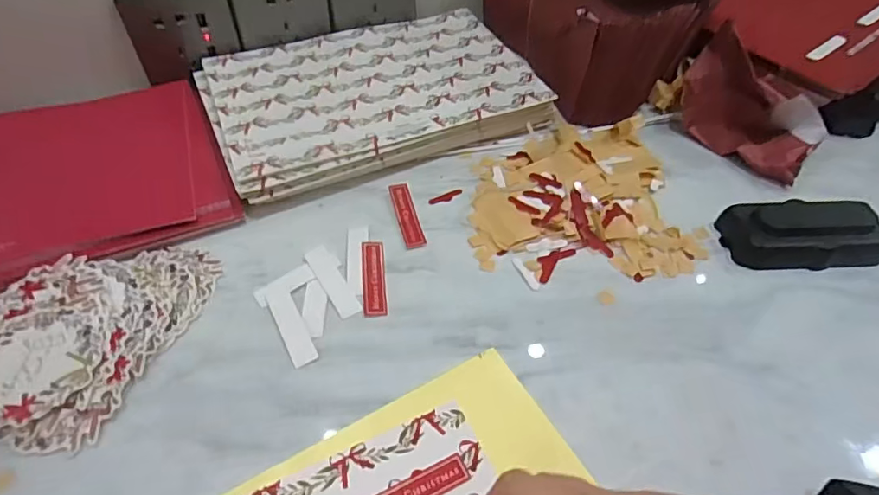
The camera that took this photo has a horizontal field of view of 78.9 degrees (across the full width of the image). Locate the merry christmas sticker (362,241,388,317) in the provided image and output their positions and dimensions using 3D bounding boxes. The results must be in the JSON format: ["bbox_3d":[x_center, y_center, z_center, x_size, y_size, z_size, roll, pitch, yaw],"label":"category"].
[{"bbox_3d":[-0.044,0.020,0.356,0.015,0.004,0.061,-5,50,-5],"label":"merry christmas sticker"}]

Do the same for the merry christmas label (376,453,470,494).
[{"bbox_3d":[-0.013,0.123,0.267,0.059,0.004,0.015,-21,53,-18],"label":"merry christmas label"}]

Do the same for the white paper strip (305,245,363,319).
[{"bbox_3d":[-0.071,0.021,0.353,0.015,0.004,0.062,-25,55,-21],"label":"white paper strip"}]

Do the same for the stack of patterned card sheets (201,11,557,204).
[{"bbox_3d":[-0.059,-0.134,0.465,0.261,0.029,0.177,-19,53,-17],"label":"stack of patterned card sheets"}]

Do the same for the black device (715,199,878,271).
[{"bbox_3d":[0.255,-0.011,0.373,0.101,0.023,0.054,-4,50,-5],"label":"black device"}]

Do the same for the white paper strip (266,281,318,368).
[{"bbox_3d":[-0.093,0.045,0.331,0.015,0.004,0.063,-21,53,-18],"label":"white paper strip"}]

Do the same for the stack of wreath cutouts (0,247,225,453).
[{"bbox_3d":[-0.212,0.044,0.322,0.107,0.016,0.141,18,52,14],"label":"stack of wreath cutouts"}]

